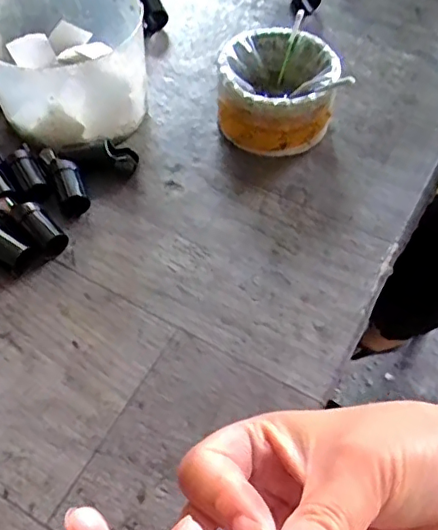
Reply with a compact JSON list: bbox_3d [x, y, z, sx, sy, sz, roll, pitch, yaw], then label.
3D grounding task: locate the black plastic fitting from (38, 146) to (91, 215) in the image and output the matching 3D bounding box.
[{"bbox_3d":[-0.104,-0.057,0.384,0.017,0.018,0.054,-24,61,-15],"label":"black plastic fitting"}]

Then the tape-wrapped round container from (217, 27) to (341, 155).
[{"bbox_3d":[0.042,-0.130,0.419,0.082,0.054,0.087,0,57,-1],"label":"tape-wrapped round container"}]

